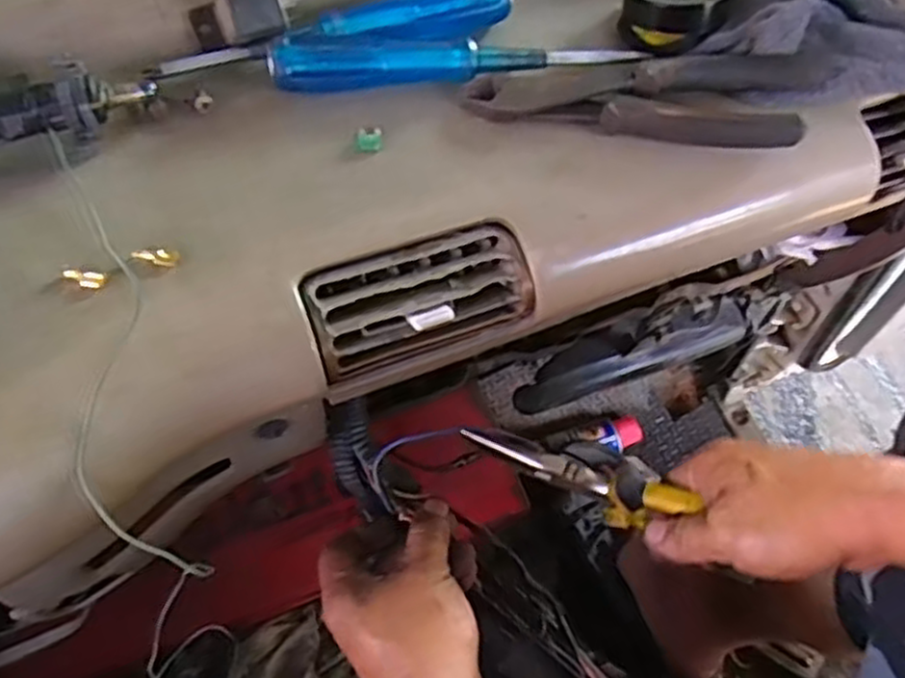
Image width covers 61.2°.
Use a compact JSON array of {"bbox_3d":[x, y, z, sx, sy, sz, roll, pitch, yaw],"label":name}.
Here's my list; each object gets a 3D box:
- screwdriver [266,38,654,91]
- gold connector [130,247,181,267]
[{"bbox_3d":[0.002,-0.144,0.391,0.185,0.020,0.021,-6,58,-7],"label":"screwdriver"},{"bbox_3d":[-0.130,-0.036,0.335,0.019,0.004,0.008,11,58,4],"label":"gold connector"}]

